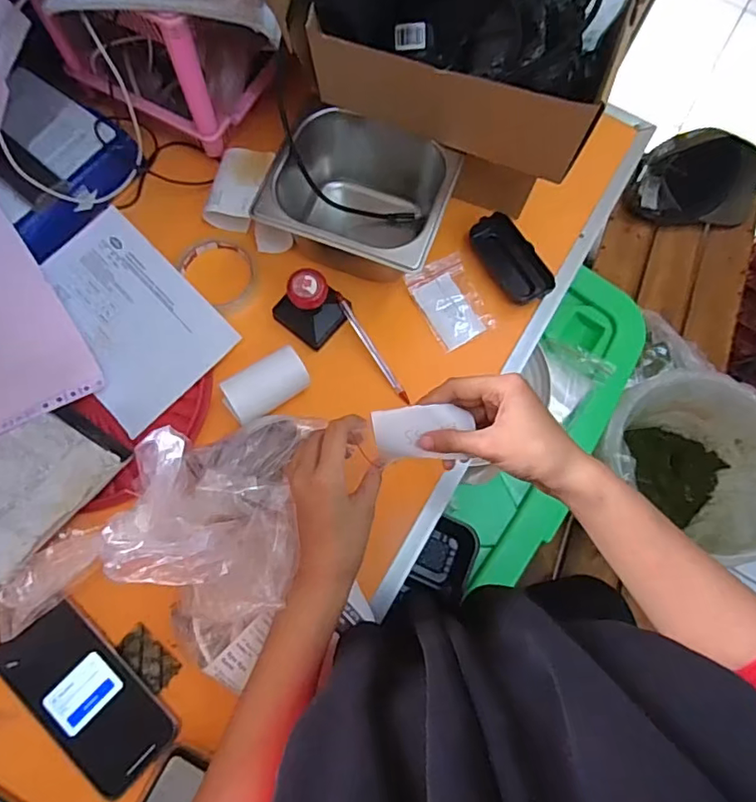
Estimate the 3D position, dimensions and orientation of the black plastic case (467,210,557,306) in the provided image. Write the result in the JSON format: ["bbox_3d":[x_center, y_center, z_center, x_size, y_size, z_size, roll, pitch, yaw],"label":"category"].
[{"bbox_3d":[0.150,-0.159,0.631,0.051,0.031,0.111,-28,76,-10],"label":"black plastic case"}]

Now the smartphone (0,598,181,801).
[{"bbox_3d":[-0.255,0.258,0.484,0.164,0.008,0.079,44,76,10],"label":"smartphone"}]

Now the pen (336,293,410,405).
[{"bbox_3d":[-0.005,-0.055,0.586,0.009,0.009,0.135,-32,90,-11],"label":"pen"}]

